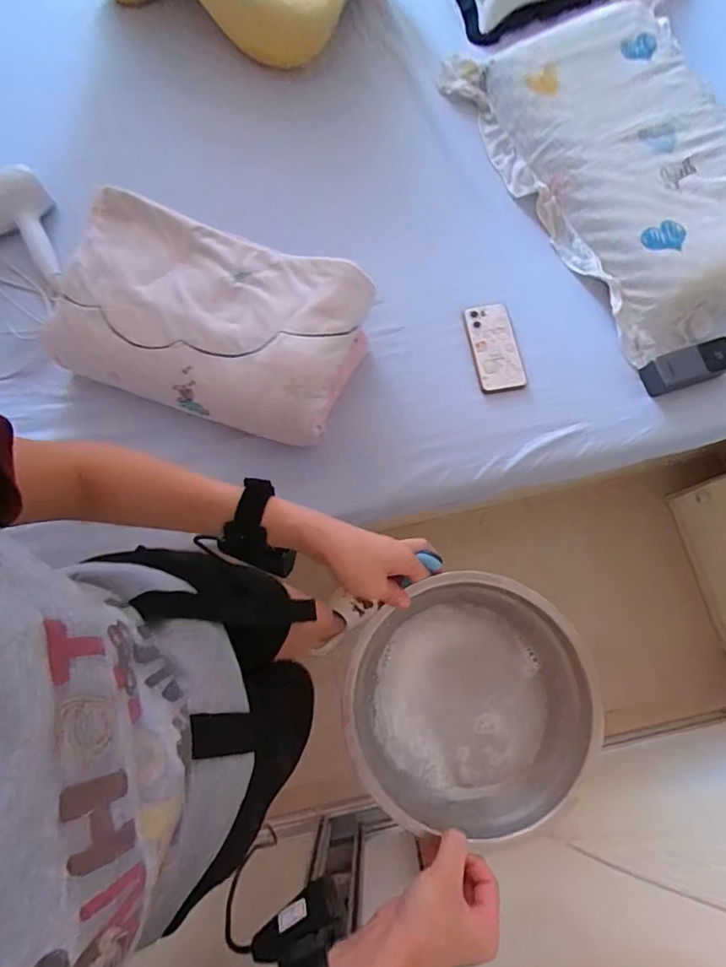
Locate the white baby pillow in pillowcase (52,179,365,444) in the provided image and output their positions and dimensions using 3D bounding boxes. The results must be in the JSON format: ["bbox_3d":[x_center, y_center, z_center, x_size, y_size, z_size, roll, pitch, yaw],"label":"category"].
[{"bbox_3d":[-0.252,-0.251,0.783,0.479,0.137,0.261,18,77,5],"label":"white baby pillow in pillowcase"}]

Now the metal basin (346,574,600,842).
[{"bbox_3d":[0.093,0.200,0.480,0.207,0.060,0.210,0,76,1],"label":"metal basin"}]

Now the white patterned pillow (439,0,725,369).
[{"bbox_3d":[0.500,-0.600,0.920,0.410,0.108,0.737,-26,77,-5],"label":"white patterned pillow"}]

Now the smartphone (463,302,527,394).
[{"bbox_3d":[0.227,-0.233,0.869,0.078,0.015,0.162,-10,76,-1],"label":"smartphone"}]

